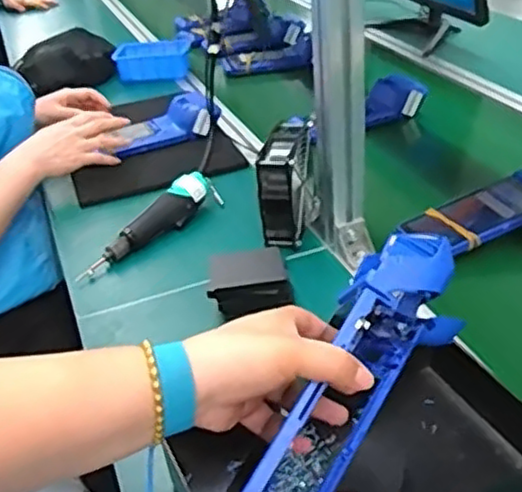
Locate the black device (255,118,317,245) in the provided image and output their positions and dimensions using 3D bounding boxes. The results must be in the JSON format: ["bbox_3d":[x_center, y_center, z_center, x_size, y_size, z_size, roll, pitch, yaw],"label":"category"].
[{"bbox_3d":[0.034,-0.077,0.852,0.053,0.113,0.109,4,34,16],"label":"black device"}]

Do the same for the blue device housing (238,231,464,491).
[{"bbox_3d":[0.066,0.096,0.468,0.055,0.098,0.217,22,67,36],"label":"blue device housing"}]

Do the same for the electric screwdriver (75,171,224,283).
[{"bbox_3d":[-0.136,-0.026,0.869,0.036,0.056,0.224,20,40,34],"label":"electric screwdriver"}]

